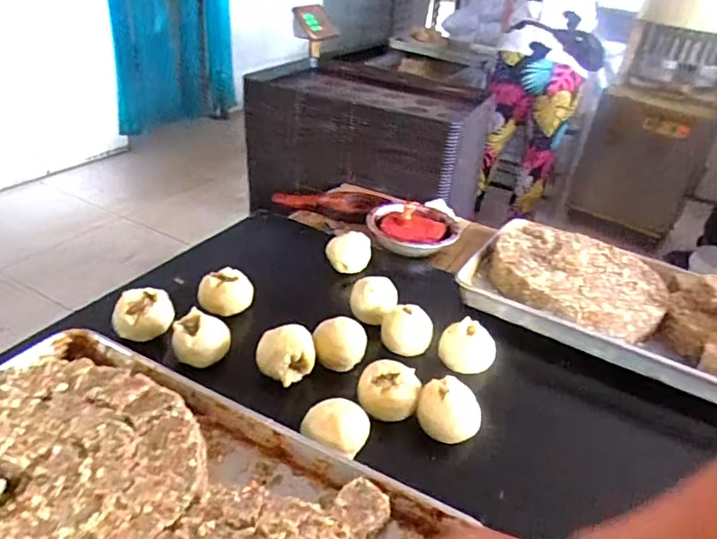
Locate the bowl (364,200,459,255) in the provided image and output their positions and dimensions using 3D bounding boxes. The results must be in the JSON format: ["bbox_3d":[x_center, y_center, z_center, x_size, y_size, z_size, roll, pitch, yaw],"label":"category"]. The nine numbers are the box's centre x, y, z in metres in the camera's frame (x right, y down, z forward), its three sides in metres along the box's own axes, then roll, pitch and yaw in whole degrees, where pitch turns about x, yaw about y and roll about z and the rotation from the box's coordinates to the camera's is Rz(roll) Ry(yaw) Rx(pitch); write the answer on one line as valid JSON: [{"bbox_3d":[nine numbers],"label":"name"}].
[{"bbox_3d":[0.110,-0.083,1.129,0.181,0.047,0.165,5,32,-3],"label":"bowl"}]

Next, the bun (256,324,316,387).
[{"bbox_3d":[-0.094,0.113,0.747,0.077,0.053,0.067,-15,38,-30],"label":"bun"}]

